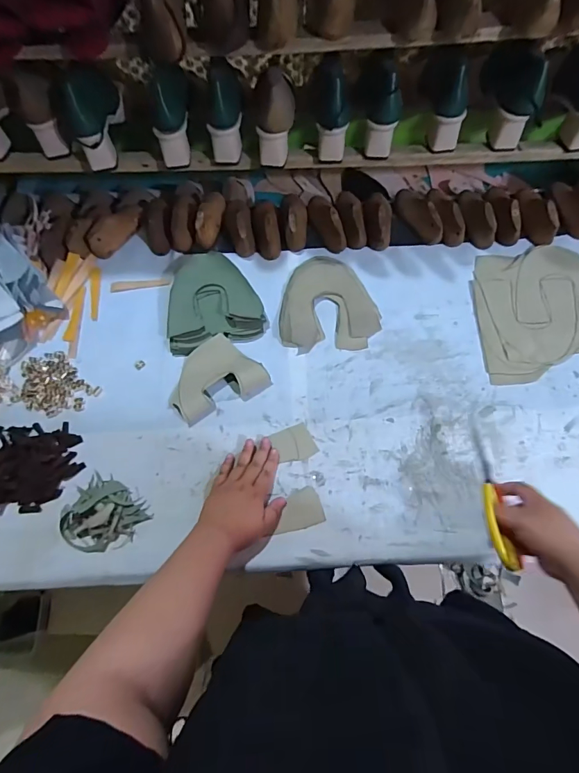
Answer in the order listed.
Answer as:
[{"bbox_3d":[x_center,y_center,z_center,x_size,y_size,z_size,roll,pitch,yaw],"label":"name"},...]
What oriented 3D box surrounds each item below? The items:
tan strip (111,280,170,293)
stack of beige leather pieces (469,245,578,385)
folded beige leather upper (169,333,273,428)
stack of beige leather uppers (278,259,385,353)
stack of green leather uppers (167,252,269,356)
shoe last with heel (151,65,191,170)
[{"bbox_3d":[-0.288,-0.196,0.787,0.110,0.005,0.018,-8,67,0],"label":"tan strip"},{"bbox_3d":[0.438,-0.133,0.720,0.219,0.008,0.262,-2,67,2],"label":"stack of beige leather pieces"},{"bbox_3d":[-0.128,-0.018,0.687,0.159,0.027,0.123,-31,69,-9],"label":"folded beige leather upper"},{"bbox_3d":[0.068,-0.157,0.739,0.173,0.024,0.191,-6,67,0],"label":"stack of beige leather uppers"},{"bbox_3d":[-0.141,-0.156,0.742,0.167,0.034,0.182,-15,68,-3],"label":"stack of green leather uppers"},{"bbox_3d":[-0.206,-0.470,0.721,0.059,0.145,0.090,11,39,7],"label":"shoe last with heel"}]

